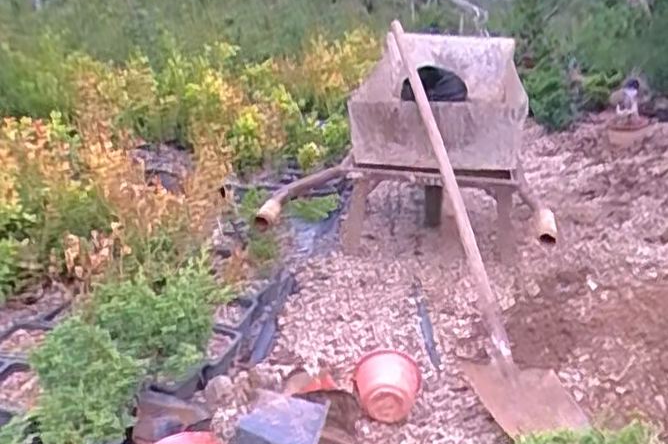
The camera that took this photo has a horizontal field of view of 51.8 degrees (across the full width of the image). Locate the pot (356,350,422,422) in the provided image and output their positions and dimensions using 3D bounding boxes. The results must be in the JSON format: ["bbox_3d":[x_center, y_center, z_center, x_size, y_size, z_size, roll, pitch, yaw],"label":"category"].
[{"bbox_3d":[0.107,0.339,1.383,0.124,0.107,0.140,8,20,5],"label":"pot"}]

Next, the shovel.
[{"bbox_3d":[0.303,-0.082,1.844,0.189,0.112,1.461,1,46,-14],"label":"shovel"}]

